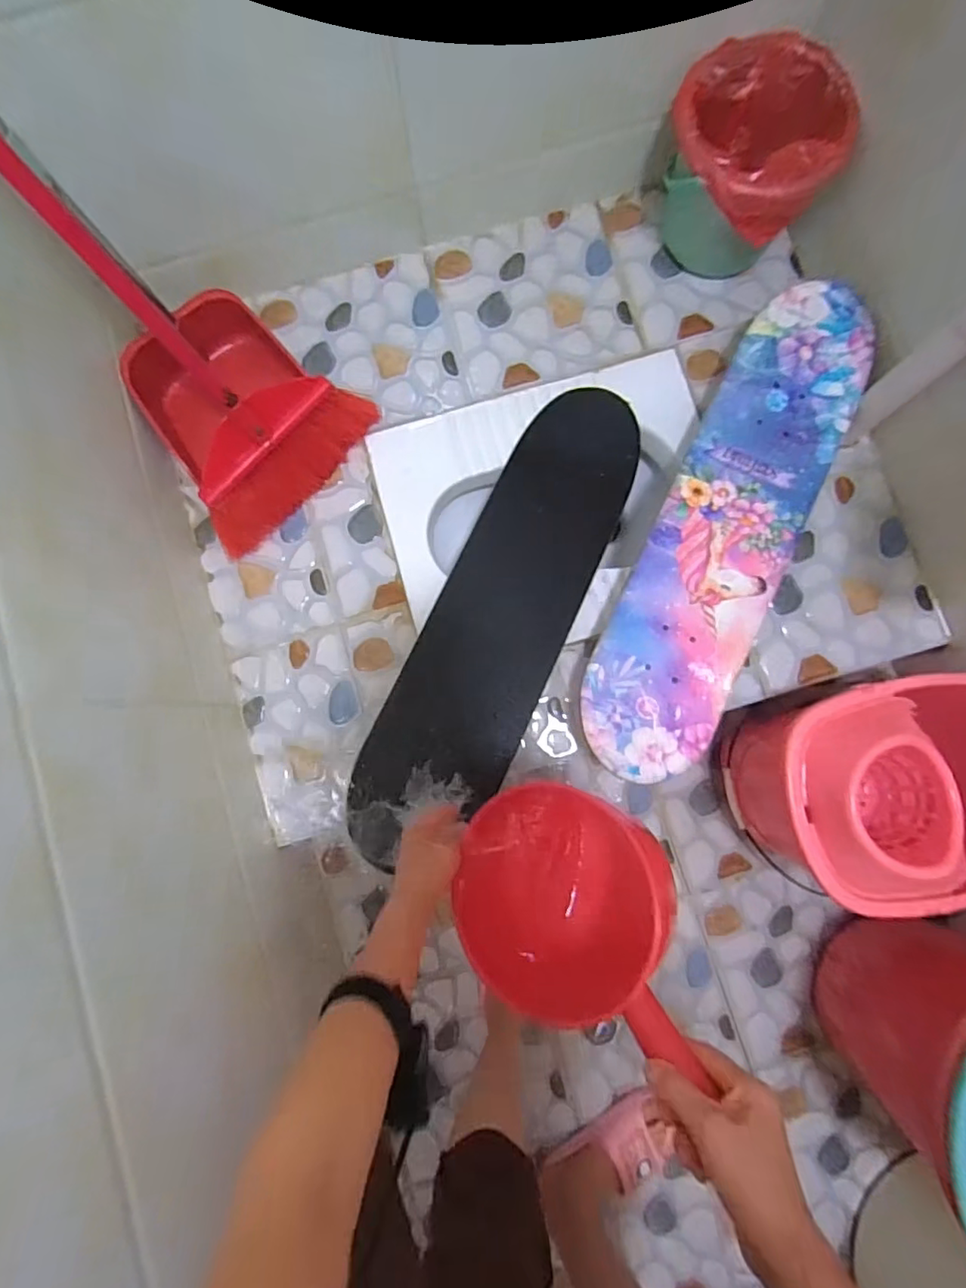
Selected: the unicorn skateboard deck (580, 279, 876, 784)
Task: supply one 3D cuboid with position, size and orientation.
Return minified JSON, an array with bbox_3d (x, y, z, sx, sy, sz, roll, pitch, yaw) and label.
[{"bbox_3d":[0.359,-0.168,0.837,0.210,0.078,0.752,26,87,9],"label":"unicorn skateboard deck"}]

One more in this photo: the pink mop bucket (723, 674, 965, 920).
[{"bbox_3d":[0.577,0.195,0.807,0.371,0.272,0.278,-12,82,5],"label":"pink mop bucket"}]

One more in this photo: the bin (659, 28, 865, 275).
[{"bbox_3d":[0.380,-0.688,0.847,0.216,0.214,0.222,-1,84,6],"label":"bin"}]

